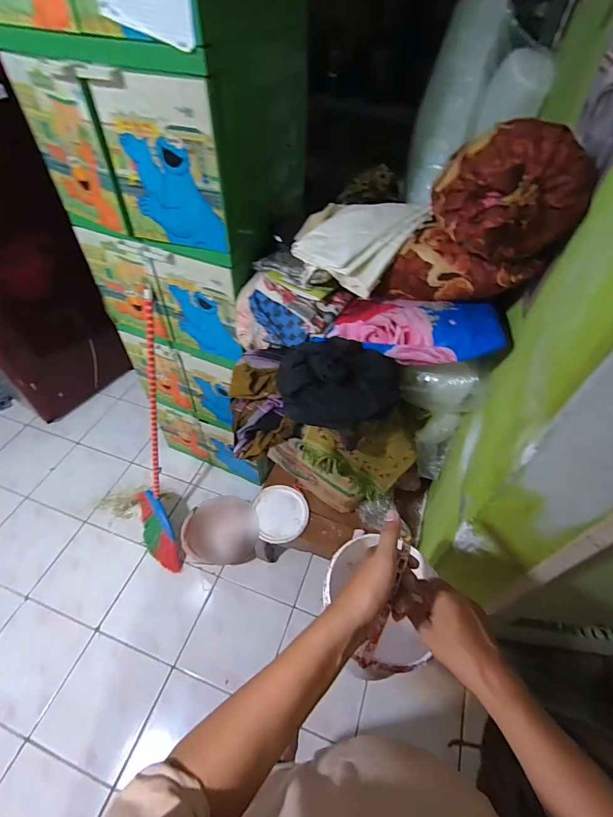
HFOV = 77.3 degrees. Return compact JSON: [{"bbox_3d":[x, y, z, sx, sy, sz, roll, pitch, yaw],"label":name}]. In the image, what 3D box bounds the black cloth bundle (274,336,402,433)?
[{"bbox_3d":[0.067,-0.051,0.836,0.275,0.151,0.138,9,55,7],"label":"black cloth bundle"}]

